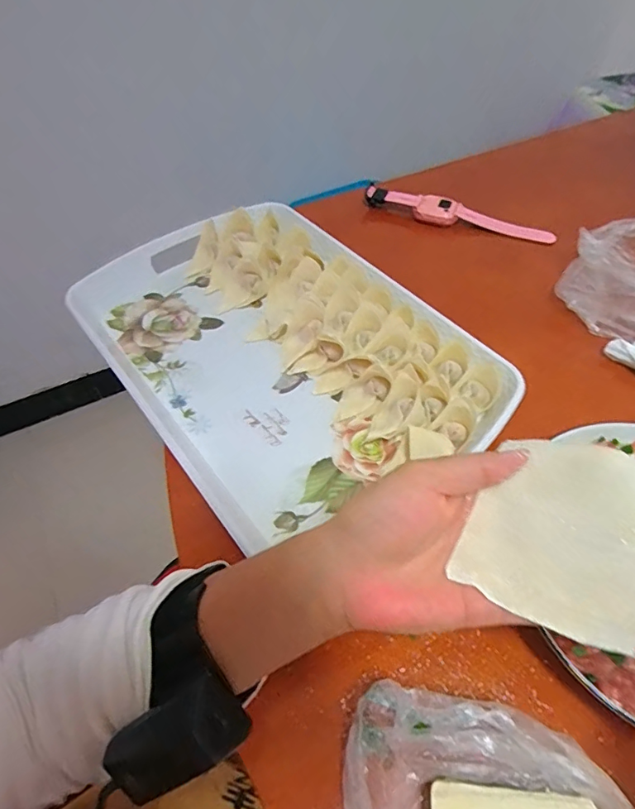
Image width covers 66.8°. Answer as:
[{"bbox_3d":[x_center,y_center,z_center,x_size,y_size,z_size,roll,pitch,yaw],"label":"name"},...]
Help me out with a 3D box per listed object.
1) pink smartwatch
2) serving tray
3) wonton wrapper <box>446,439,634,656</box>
[{"bbox_3d":[0.158,-0.216,0.547,0.212,0.016,0.038,18,55,15],"label":"pink smartwatch"},{"bbox_3d":[-0.038,-0.053,0.416,0.241,0.042,0.357,-34,59,-22],"label":"serving tray"},{"bbox_3d":[0.117,0.059,0.226,0.079,0.006,0.086,20,72,28],"label":"wonton wrapper"}]

